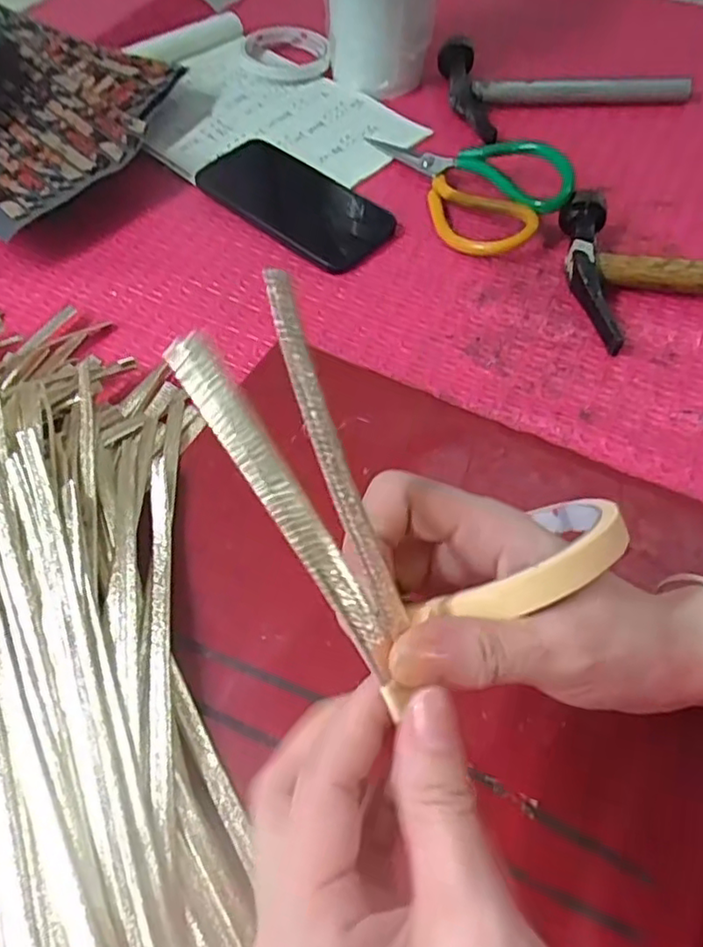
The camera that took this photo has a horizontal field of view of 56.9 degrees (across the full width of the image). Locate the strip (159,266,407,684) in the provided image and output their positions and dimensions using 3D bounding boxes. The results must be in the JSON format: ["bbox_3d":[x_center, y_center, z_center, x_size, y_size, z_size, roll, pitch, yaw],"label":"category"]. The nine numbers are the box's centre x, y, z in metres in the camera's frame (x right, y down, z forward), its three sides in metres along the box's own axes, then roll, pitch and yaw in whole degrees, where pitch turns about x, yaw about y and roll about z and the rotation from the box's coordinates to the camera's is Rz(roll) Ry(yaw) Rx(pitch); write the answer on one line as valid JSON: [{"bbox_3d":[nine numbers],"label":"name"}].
[{"bbox_3d":[-0.012,0.002,0.165,0.030,0.022,0.096,-28,89,-19],"label":"strip"}]

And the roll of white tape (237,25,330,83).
[{"bbox_3d":[-0.064,-0.414,0.635,0.084,0.018,0.088,-1,57,1],"label":"roll of white tape"}]

